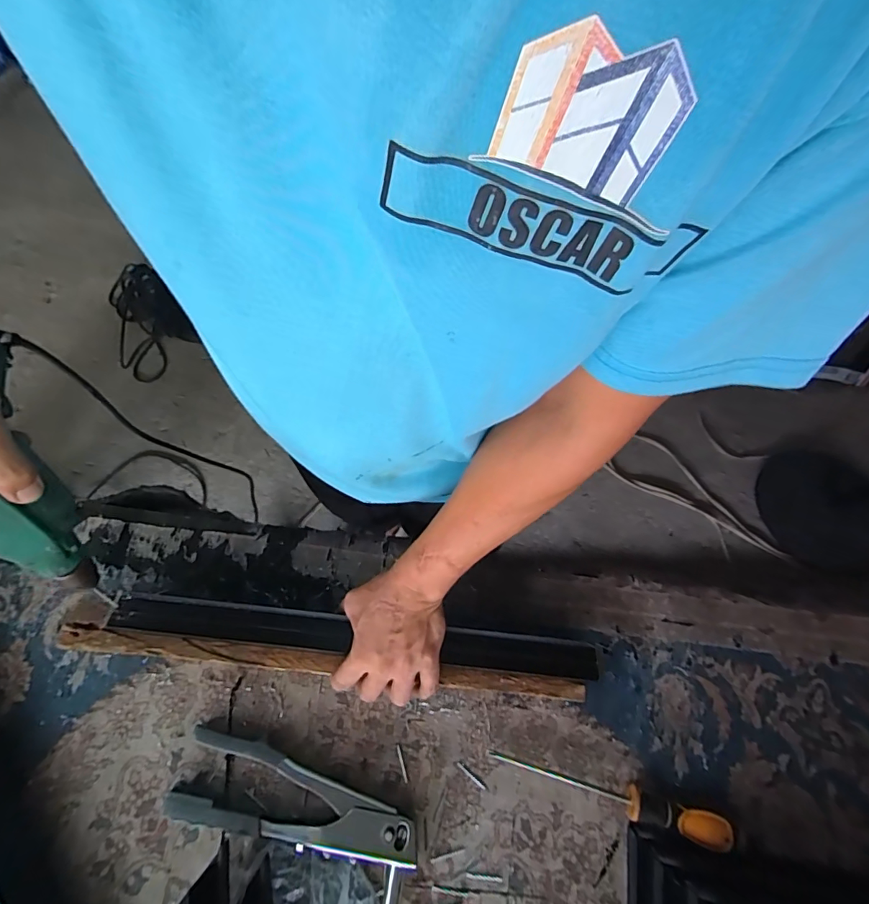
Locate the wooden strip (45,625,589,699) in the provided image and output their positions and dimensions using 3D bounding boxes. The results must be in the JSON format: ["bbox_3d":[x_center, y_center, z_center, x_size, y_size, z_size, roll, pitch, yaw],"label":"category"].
[{"bbox_3d":[-0.115,0.216,0.469,0.529,0.016,0.021,6,64,0],"label":"wooden strip"}]

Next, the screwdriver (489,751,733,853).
[{"bbox_3d":[0.172,0.344,0.459,0.225,0.025,0.028,10,64,16],"label":"screwdriver"}]

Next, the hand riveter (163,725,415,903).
[{"bbox_3d":[-0.136,0.351,0.440,0.238,0.028,0.079,21,65,7],"label":"hand riveter"}]

